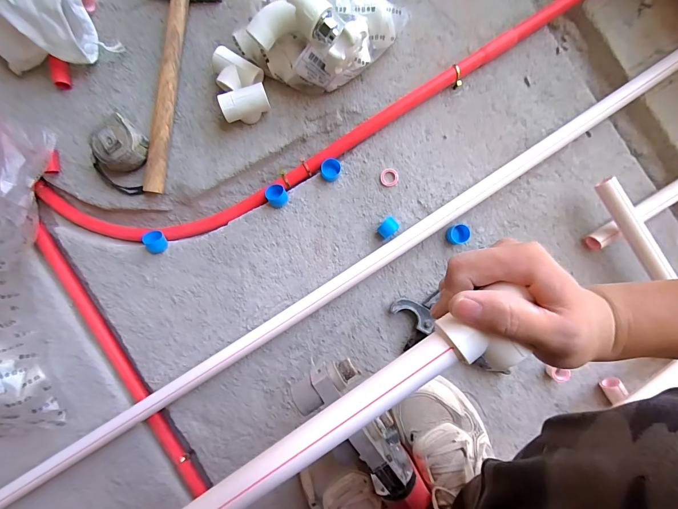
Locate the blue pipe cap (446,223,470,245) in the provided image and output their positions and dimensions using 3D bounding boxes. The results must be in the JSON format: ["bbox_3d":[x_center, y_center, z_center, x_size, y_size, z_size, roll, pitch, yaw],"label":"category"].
[{"bbox_3d":[0.175,-0.029,0.465,0.031,0.016,0.030,0,90,0],"label":"blue pipe cap"}]

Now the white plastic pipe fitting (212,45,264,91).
[{"bbox_3d":[-0.145,-0.252,0.449,0.063,0.038,0.047,28,90,0],"label":"white plastic pipe fitting"}]

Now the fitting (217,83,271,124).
[{"bbox_3d":[-0.129,-0.208,0.446,0.063,0.047,0.033,-23,90,0],"label":"fitting"}]

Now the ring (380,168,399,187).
[{"bbox_3d":[0.075,-0.115,0.472,0.027,0.005,0.027,0,90,0],"label":"ring"}]

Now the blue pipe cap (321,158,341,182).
[{"bbox_3d":[-0.012,-0.123,0.465,0.027,0.021,0.030,20,90,0],"label":"blue pipe cap"}]

